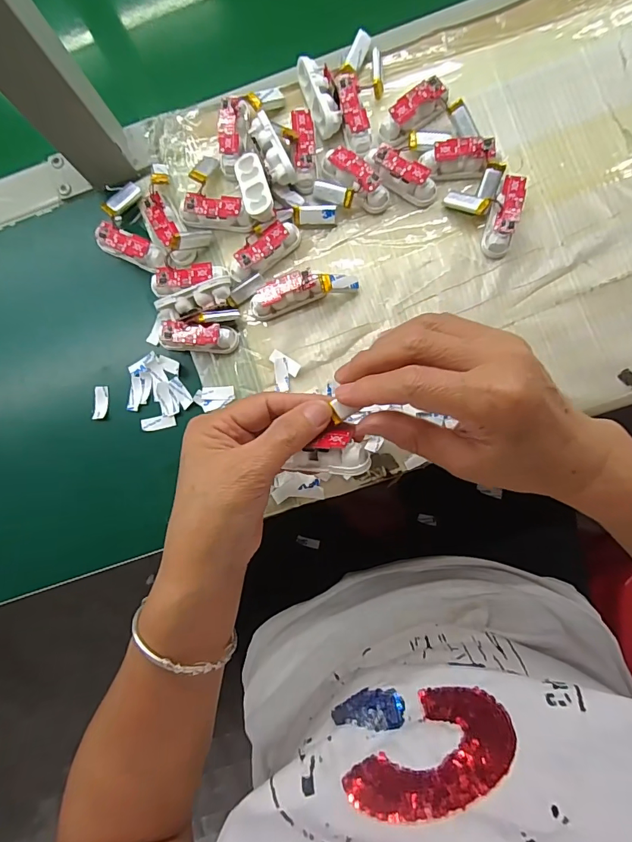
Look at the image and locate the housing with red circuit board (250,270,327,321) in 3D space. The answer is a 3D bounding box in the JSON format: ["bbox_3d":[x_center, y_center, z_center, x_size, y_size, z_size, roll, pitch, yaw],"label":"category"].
[{"bbox_3d":[-0.024,-0.098,0.327,0.055,0.020,0.023,-22,85,2],"label":"housing with red circuit board"}]

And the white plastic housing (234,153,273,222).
[{"bbox_3d":[-0.048,-0.180,0.326,0.022,0.016,0.061,-19,71,2],"label":"white plastic housing"}]

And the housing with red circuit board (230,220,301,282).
[{"bbox_3d":[-0.042,-0.135,0.331,0.061,0.016,0.025,-39,84,1],"label":"housing with red circuit board"}]

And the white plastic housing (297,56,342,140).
[{"bbox_3d":[0.003,-0.253,0.333,0.020,0.016,0.061,-20,85,2],"label":"white plastic housing"}]

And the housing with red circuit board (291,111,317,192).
[{"bbox_3d":[-0.009,-0.210,0.329,0.018,0.011,0.059,-2,99,4],"label":"housing with red circuit board"}]

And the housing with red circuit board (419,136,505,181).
[{"bbox_3d":[0.113,-0.200,0.324,0.061,0.019,0.023,0,86,4],"label":"housing with red circuit board"}]

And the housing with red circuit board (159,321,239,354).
[{"bbox_3d":[-0.093,-0.065,0.331,0.062,0.018,0.021,6,86,4],"label":"housing with red circuit board"}]

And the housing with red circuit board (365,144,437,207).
[{"bbox_3d":[0.066,-0.189,0.327,0.058,0.017,0.019,35,89,6],"label":"housing with red circuit board"}]

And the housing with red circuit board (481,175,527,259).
[{"bbox_3d":[0.141,-0.152,0.316,0.022,0.021,0.056,15,100,5],"label":"housing with red circuit board"}]

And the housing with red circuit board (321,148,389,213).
[{"bbox_3d":[0.030,-0.188,0.330,0.019,0.018,0.061,-45,84,0],"label":"housing with red circuit board"}]

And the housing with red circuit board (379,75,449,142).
[{"bbox_3d":[0.076,-0.240,0.331,0.054,0.021,0.019,-33,84,1],"label":"housing with red circuit board"}]

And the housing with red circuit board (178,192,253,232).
[{"bbox_3d":[-0.079,-0.164,0.336,0.060,0.020,0.019,7,86,4],"label":"housing with red circuit board"}]

